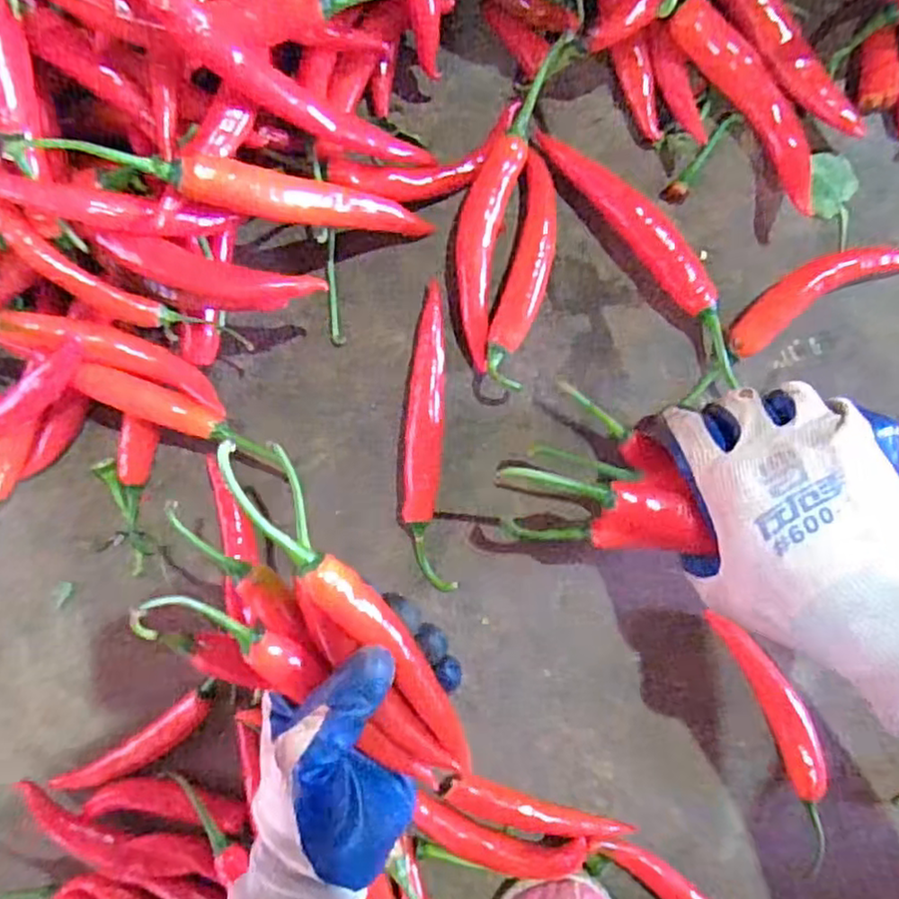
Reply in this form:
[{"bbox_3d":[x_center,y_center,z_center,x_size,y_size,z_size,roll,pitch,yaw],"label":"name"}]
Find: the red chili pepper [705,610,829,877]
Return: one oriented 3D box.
[{"bbox_3d":[0.180,0.154,0.362,0.028,0.012,0.145,-20,91,5],"label":"red chili pepper"}]

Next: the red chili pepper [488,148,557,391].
[{"bbox_3d":[0.041,-0.094,0.362,0.024,0.019,0.121,13,94,4],"label":"red chili pepper"}]

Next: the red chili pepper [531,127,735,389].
[{"bbox_3d":[0.107,-0.107,0.355,0.026,0.016,0.160,-39,89,5],"label":"red chili pepper"}]

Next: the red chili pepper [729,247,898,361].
[{"bbox_3d":[0.190,-0.083,0.349,0.109,0.018,0.027,-29,90,5],"label":"red chili pepper"}]

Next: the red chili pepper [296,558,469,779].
[{"bbox_3d":[-0.022,0.098,0.305,0.018,0.018,0.132,-30,112,5],"label":"red chili pepper"}]

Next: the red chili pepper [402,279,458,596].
[{"bbox_3d":[-0.013,-0.005,0.373,0.024,0.012,0.164,-1,92,5],"label":"red chili pepper"}]

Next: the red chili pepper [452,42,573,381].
[{"bbox_3d":[0.024,-0.129,0.356,0.033,0.017,0.166,14,94,4],"label":"red chili pepper"}]

